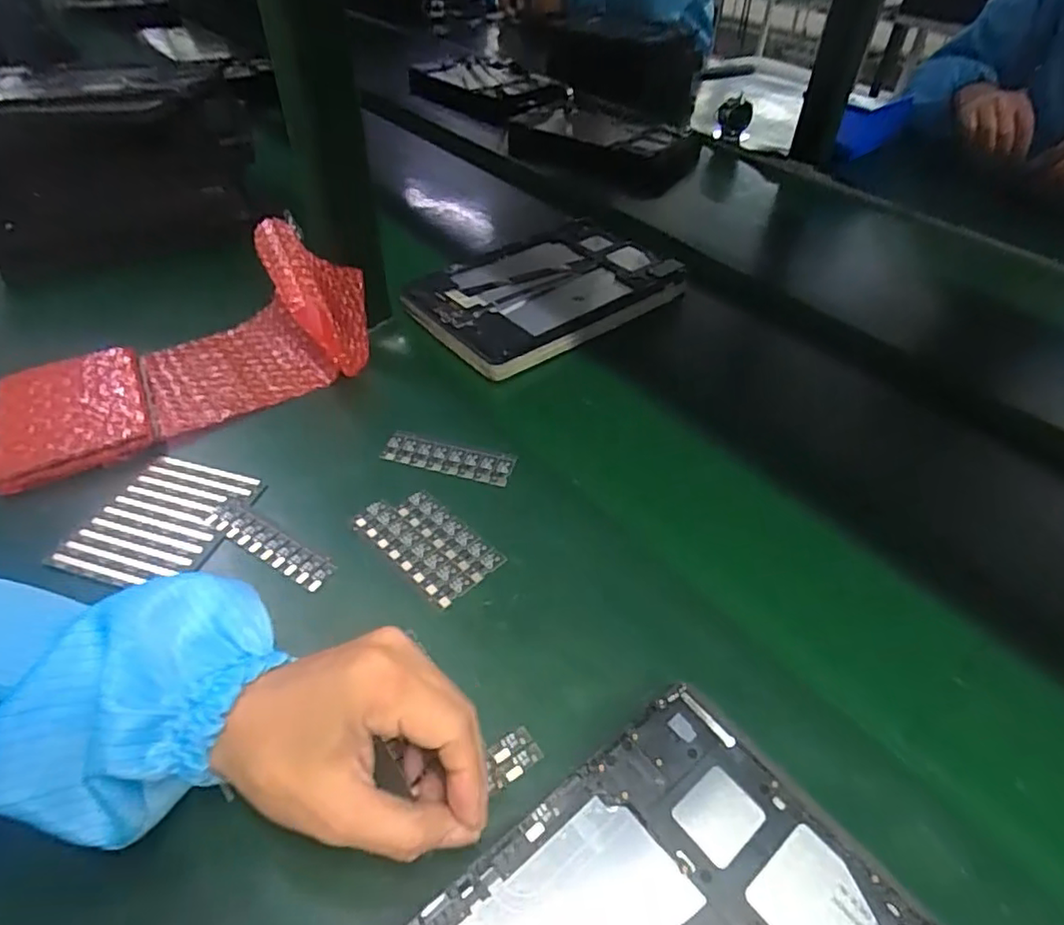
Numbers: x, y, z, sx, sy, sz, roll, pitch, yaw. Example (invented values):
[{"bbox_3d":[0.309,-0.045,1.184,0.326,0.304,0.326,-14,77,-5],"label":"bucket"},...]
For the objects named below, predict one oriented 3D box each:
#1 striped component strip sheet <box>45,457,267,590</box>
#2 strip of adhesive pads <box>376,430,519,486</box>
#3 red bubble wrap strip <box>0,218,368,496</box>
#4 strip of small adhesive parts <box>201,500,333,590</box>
[{"bbox_3d":[-0.235,0.037,0.401,0.084,0.005,0.097,13,46,12],"label":"striped component strip sheet"},{"bbox_3d":[-0.060,-0.004,0.450,0.092,0.004,0.027,12,46,11],"label":"strip of adhesive pads"},{"bbox_3d":[-0.270,-0.091,0.471,0.266,0.084,0.130,-28,52,-27],"label":"red bubble wrap strip"},{"bbox_3d":[-0.164,0.049,0.392,0.097,0.004,0.022,25,50,21],"label":"strip of small adhesive parts"}]

